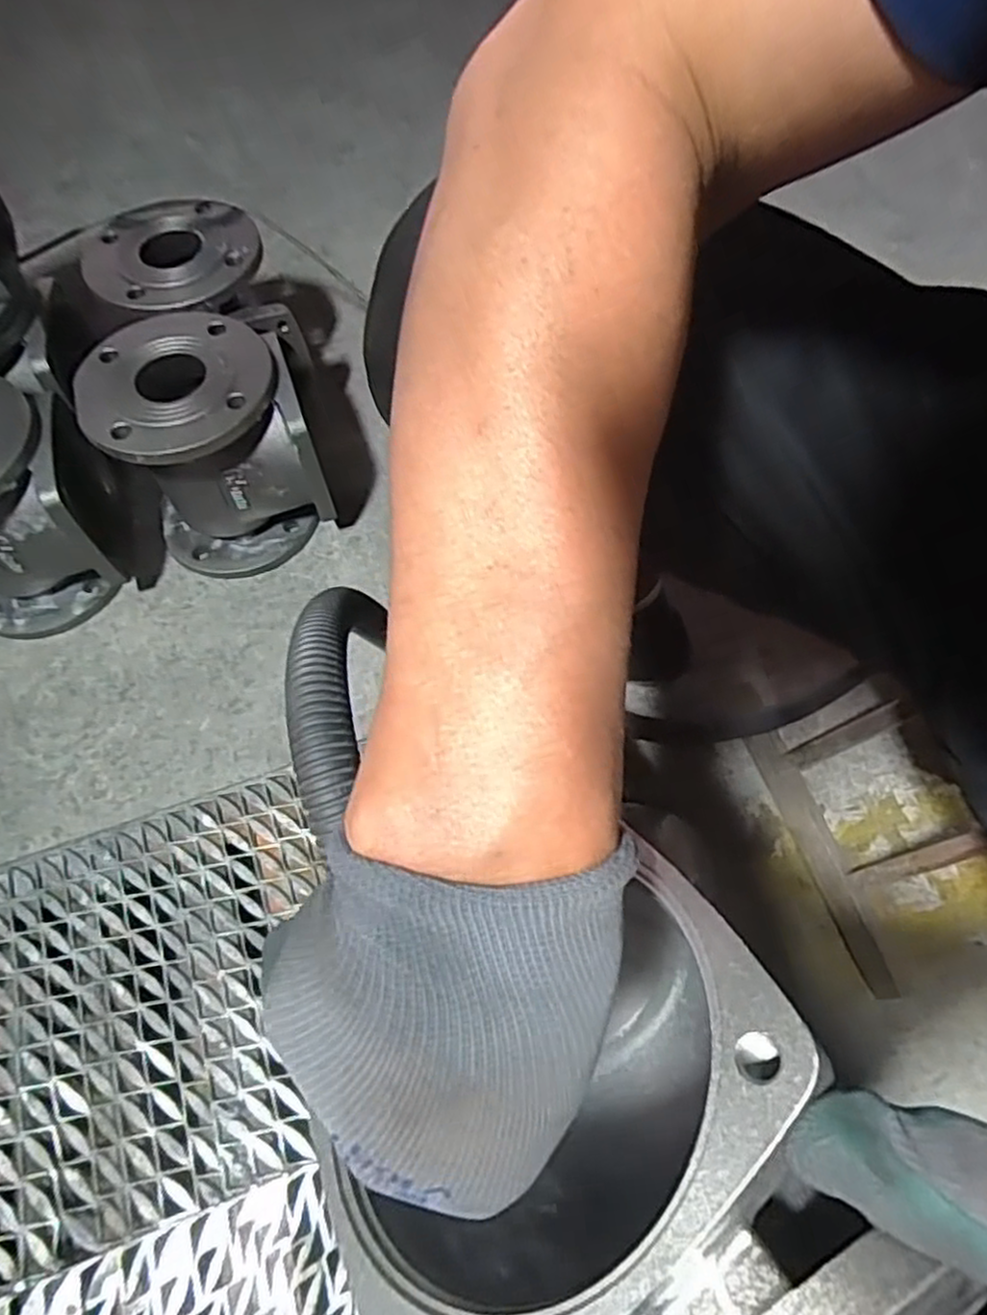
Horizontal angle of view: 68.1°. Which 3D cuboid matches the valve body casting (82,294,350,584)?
[{"bbox_3d":[-0.275,-0.222,0.759,0.207,0.212,0.181,-21,64,-9],"label":"valve body casting"}]

